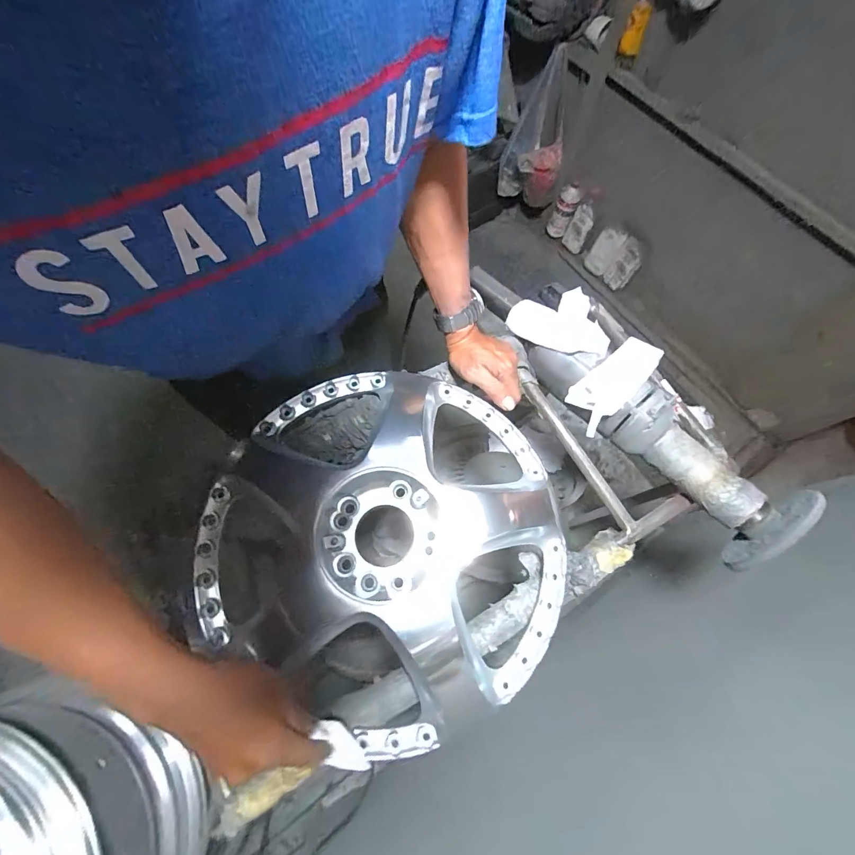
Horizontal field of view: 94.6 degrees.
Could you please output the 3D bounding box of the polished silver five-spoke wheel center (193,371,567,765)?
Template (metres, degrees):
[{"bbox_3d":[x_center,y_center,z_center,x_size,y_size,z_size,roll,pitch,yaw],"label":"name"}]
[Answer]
[{"bbox_3d":[-0.039,0.120,0.480,0.418,0.079,0.396,1,69,-2],"label":"polished silver five-spoke wheel center"}]

